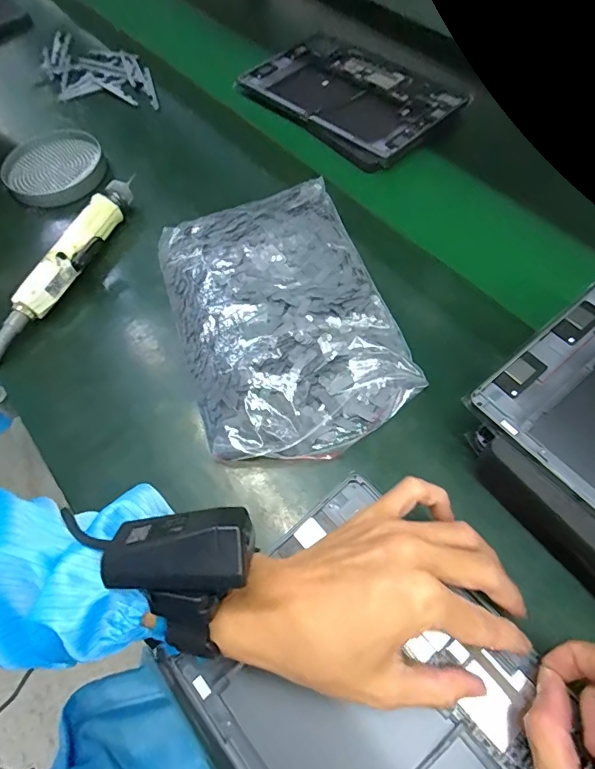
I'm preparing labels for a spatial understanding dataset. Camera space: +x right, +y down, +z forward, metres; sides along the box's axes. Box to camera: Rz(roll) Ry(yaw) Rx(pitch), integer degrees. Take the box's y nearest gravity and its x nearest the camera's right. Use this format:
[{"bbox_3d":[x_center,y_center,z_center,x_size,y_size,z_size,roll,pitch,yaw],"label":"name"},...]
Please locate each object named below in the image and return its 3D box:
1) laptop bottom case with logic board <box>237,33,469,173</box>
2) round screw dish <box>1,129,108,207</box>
[{"bbox_3d":[0.063,-0.374,0.594,0.171,0.016,0.259,-40,67,-18],"label":"laptop bottom case with logic board"},{"bbox_3d":[-0.286,-0.254,0.550,0.110,0.027,0.121,-1,61,2],"label":"round screw dish"}]

